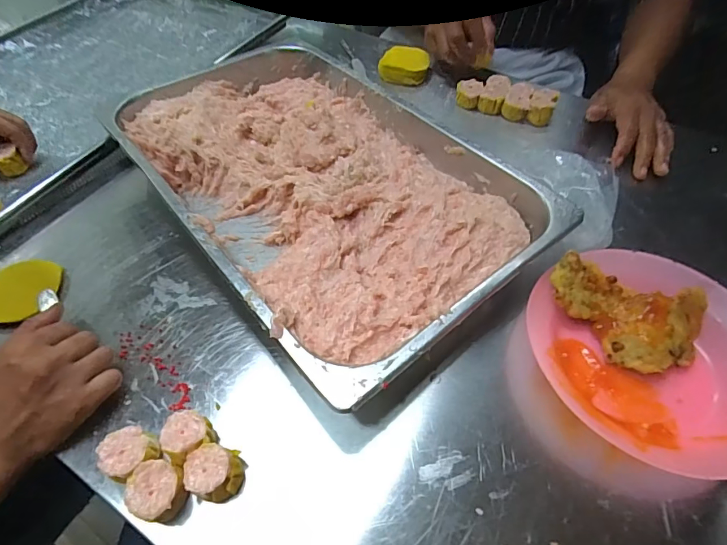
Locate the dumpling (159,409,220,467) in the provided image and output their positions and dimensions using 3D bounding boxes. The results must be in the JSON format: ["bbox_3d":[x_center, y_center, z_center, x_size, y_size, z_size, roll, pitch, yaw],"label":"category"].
[{"bbox_3d":[-0.143,0.135,0.356,0.038,0.038,0.036,0,53,0],"label":"dumpling"}]

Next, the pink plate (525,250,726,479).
[{"bbox_3d":[0.258,0.069,0.393,0.204,0.036,0.215,0,53,0],"label":"pink plate"}]

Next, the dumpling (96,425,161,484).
[{"bbox_3d":[-0.186,0.146,0.349,0.039,0.036,0.037,0,53,0],"label":"dumpling"}]

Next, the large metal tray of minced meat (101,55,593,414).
[{"bbox_3d":[-0.062,-0.125,0.517,0.320,0.068,0.526,-34,60,-23],"label":"large metal tray of minced meat"}]

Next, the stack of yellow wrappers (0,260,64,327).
[{"bbox_3d":[-0.364,0.022,0.462,0.073,0.023,0.077,-4,53,-3],"label":"stack of yellow wrappers"}]

